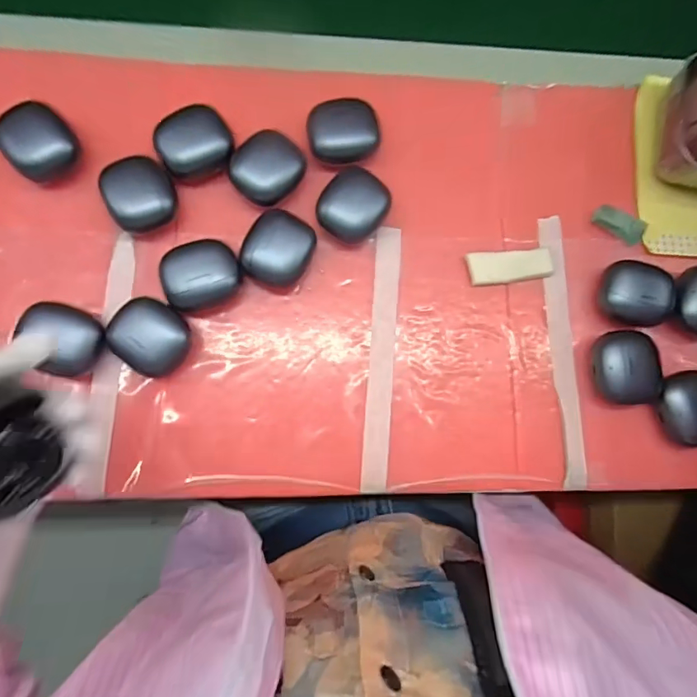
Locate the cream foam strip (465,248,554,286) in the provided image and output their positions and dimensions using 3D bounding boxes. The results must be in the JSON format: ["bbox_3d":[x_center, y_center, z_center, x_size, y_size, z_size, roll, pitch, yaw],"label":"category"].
[{"bbox_3d":[0.132,-0.067,0.384,0.068,0.006,0.026,-5,84,-4],"label":"cream foam strip"}]

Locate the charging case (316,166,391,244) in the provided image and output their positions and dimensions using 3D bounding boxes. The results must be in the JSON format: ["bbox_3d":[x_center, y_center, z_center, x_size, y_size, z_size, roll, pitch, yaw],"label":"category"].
[{"bbox_3d":[0.003,-0.110,0.370,0.049,0.031,0.055,33,82,1],"label":"charging case"}]

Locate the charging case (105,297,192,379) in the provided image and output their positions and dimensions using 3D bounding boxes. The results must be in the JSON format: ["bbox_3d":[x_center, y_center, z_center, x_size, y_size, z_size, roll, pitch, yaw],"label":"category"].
[{"bbox_3d":[-0.144,-0.008,0.345,0.052,0.027,0.049,36,82,1],"label":"charging case"}]

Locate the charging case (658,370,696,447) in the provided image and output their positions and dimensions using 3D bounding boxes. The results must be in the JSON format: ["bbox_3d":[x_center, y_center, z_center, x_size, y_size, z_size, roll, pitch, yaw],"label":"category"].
[{"bbox_3d":[0.269,0.047,0.371,0.052,0.021,0.058,-8,84,-5],"label":"charging case"}]

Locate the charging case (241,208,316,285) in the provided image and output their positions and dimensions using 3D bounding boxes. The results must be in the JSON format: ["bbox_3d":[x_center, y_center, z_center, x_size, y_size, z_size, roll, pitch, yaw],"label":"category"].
[{"bbox_3d":[-0.053,-0.074,0.361,0.046,0.030,0.053,28,82,0],"label":"charging case"}]

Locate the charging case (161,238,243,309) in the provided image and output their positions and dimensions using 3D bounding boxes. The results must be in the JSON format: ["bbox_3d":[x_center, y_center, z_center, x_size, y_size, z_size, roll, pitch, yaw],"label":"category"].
[{"bbox_3d":[-0.110,-0.055,0.354,0.053,0.030,0.046,-22,85,-6],"label":"charging case"}]

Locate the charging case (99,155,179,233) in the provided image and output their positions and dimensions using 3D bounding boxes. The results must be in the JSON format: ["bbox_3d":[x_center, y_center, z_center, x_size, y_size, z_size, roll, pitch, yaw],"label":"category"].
[{"bbox_3d":[-0.157,-0.116,0.361,0.049,0.034,0.051,-23,85,-6],"label":"charging case"}]

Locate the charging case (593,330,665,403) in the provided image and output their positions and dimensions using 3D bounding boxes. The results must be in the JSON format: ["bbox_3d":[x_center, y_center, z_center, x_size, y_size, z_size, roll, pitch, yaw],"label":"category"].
[{"bbox_3d":[0.217,0.015,0.371,0.046,0.024,0.056,-5,84,-4],"label":"charging case"}]

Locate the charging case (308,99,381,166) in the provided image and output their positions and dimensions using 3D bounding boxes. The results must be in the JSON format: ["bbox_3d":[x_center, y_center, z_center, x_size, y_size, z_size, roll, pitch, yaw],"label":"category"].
[{"bbox_3d":[-0.005,-0.173,0.384,0.054,0.030,0.046,-6,84,-4],"label":"charging case"}]

